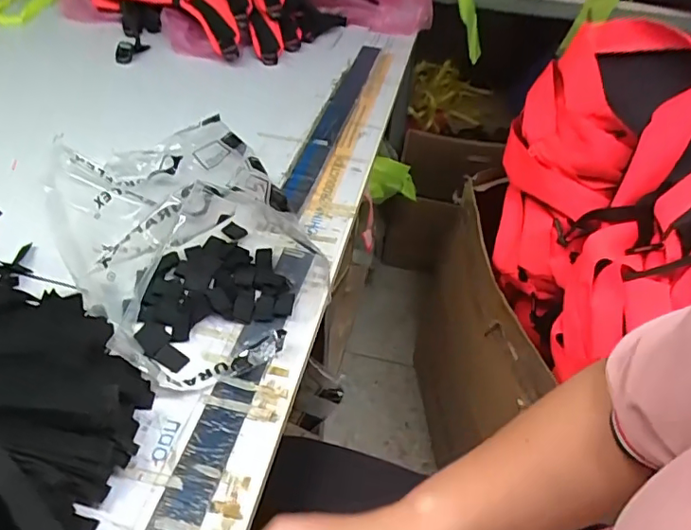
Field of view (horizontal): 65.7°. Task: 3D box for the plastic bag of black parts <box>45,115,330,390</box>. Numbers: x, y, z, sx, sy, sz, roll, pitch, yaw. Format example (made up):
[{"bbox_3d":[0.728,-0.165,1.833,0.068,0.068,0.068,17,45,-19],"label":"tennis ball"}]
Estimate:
[{"bbox_3d":[-0.187,-0.059,0.615,0.249,0.061,0.435,-20,49,-23],"label":"plastic bag of black parts"}]

